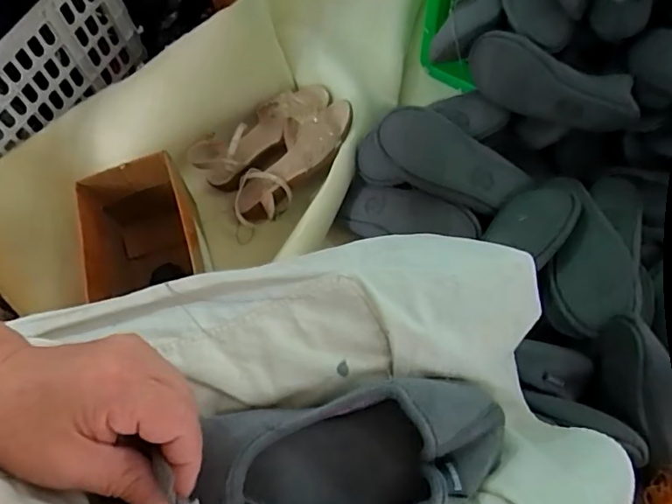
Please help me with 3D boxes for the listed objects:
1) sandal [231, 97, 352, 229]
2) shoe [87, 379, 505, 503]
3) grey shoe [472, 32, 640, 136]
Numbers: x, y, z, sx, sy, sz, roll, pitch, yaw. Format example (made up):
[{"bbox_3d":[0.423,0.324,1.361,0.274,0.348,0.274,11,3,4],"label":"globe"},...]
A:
[{"bbox_3d":[-0.070,-0.144,0.849,0.251,0.053,0.086,-45,69,10],"label":"sandal"},{"bbox_3d":[-0.011,0.130,0.304,0.236,0.056,0.091,-12,66,-14],"label":"shoe"},{"bbox_3d":[0.295,-0.231,0.724,0.232,0.086,0.059,22,69,12],"label":"grey shoe"}]

